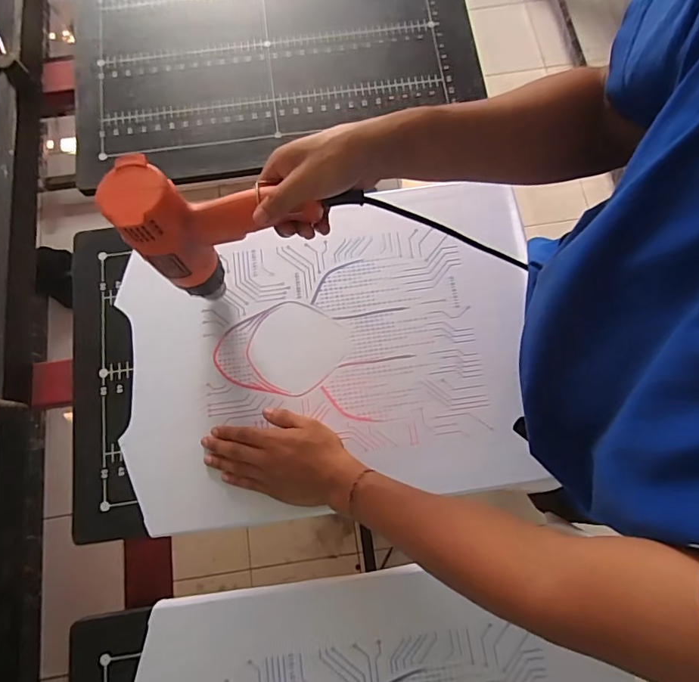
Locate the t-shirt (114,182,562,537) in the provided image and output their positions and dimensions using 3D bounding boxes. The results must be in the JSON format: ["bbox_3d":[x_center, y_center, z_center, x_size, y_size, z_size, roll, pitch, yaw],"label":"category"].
[{"bbox_3d":[-0.017,0.006,0.599,0.515,0.026,0.392,-7,74,-1],"label":"t-shirt"}]

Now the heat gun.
[{"bbox_3d":[-0.101,-0.119,0.466,0.211,0.156,0.064,-11,75,-3],"label":"heat gun"}]

